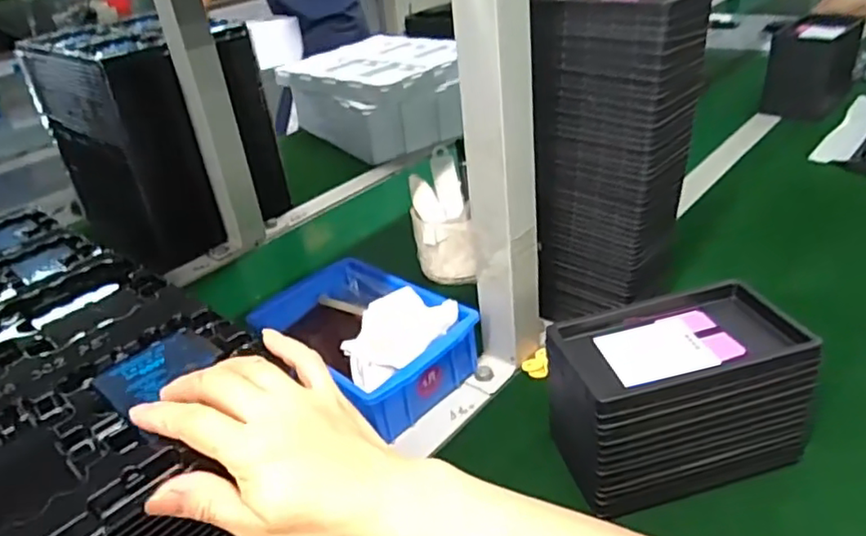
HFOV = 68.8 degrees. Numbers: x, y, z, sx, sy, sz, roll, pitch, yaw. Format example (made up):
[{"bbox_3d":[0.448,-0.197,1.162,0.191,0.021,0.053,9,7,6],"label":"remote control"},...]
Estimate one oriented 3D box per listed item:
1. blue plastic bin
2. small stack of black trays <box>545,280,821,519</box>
[{"bbox_3d":[-0.073,0.064,0.617,0.136,0.077,0.215,-30,37,-32],"label":"blue plastic bin"},{"bbox_3d":[0.179,0.097,0.477,0.169,0.115,0.120,-14,31,-10],"label":"small stack of black trays"}]

